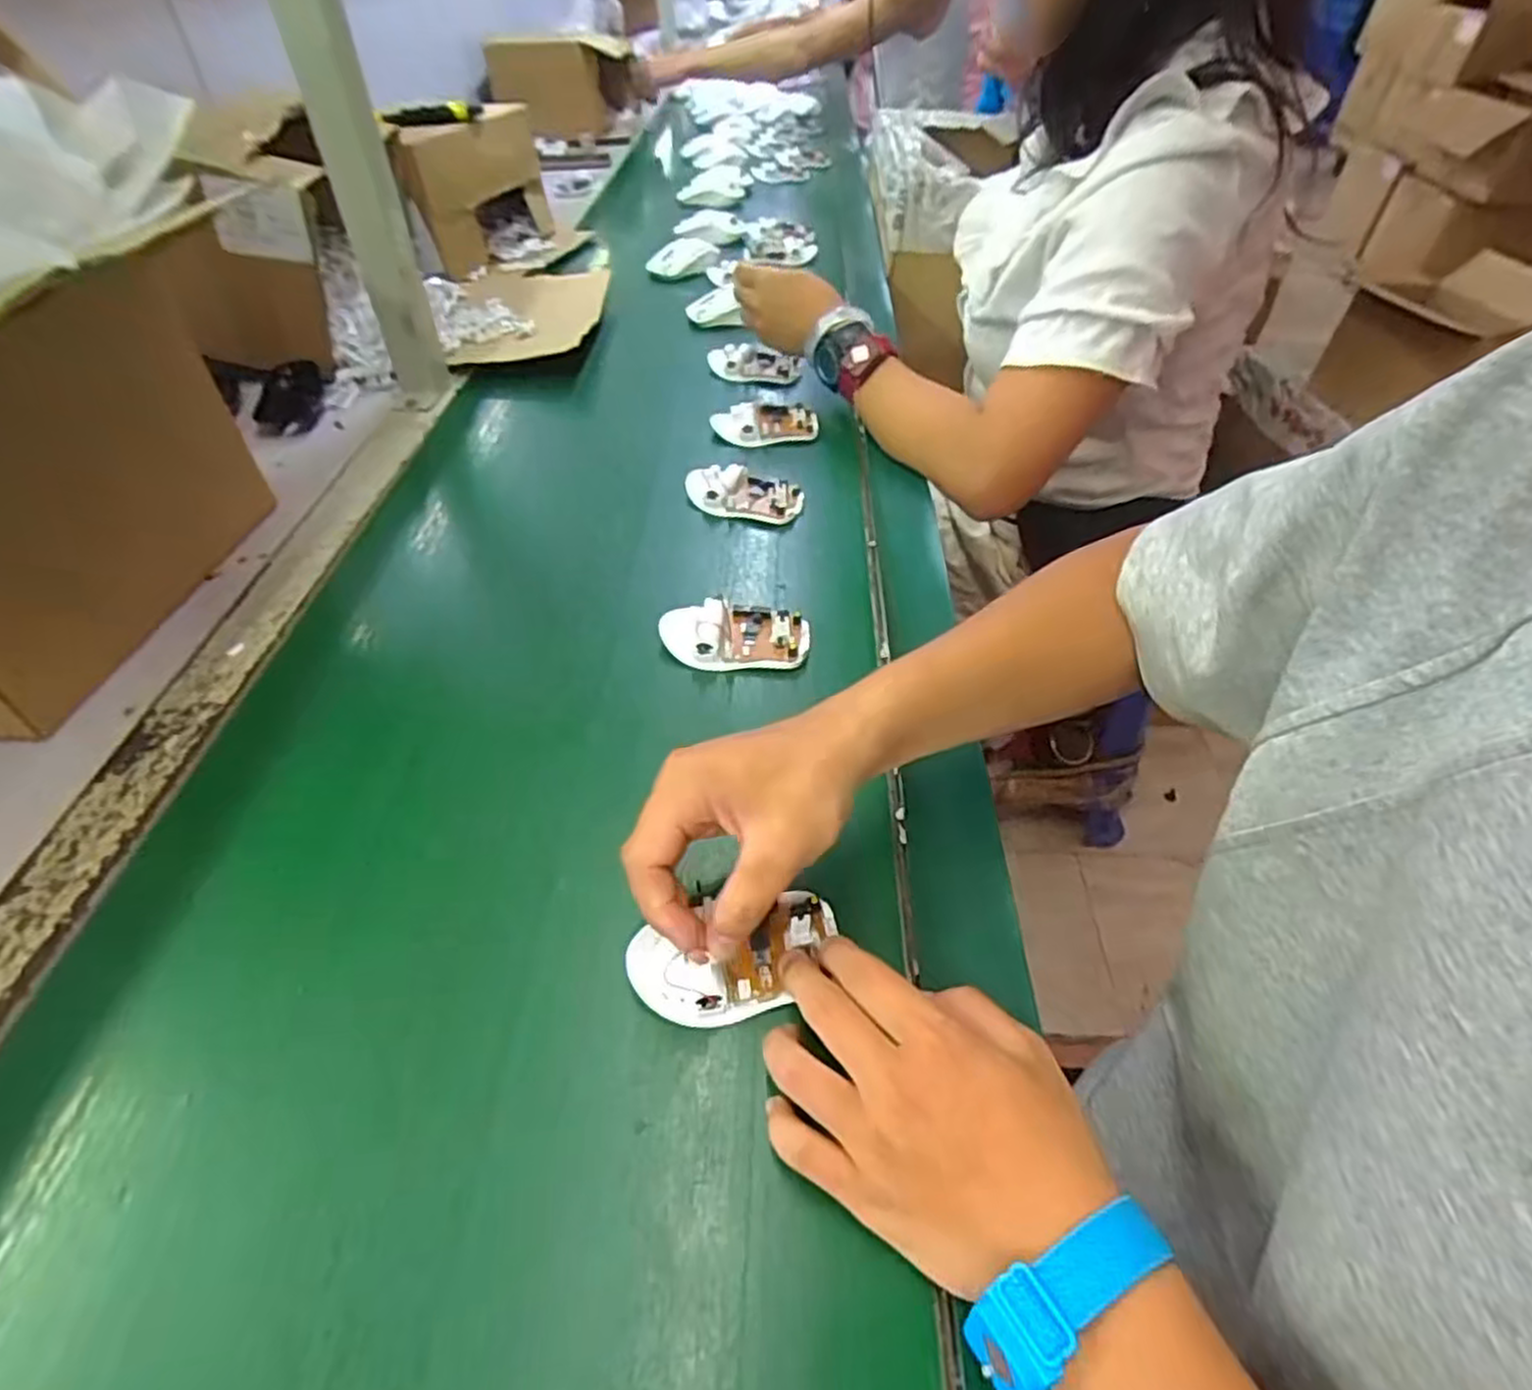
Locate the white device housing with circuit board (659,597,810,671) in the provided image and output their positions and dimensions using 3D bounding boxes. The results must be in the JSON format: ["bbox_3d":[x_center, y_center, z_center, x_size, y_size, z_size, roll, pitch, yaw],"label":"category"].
[{"bbox_3d":[-0.020,-0.041,0.514,0.095,0.029,0.050,0,46,-3],"label":"white device housing with circuit board"}]

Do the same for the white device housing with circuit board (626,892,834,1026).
[{"bbox_3d":[-0.012,0.119,0.359,0.097,0.024,0.050,-16,49,-18],"label":"white device housing with circuit board"}]

